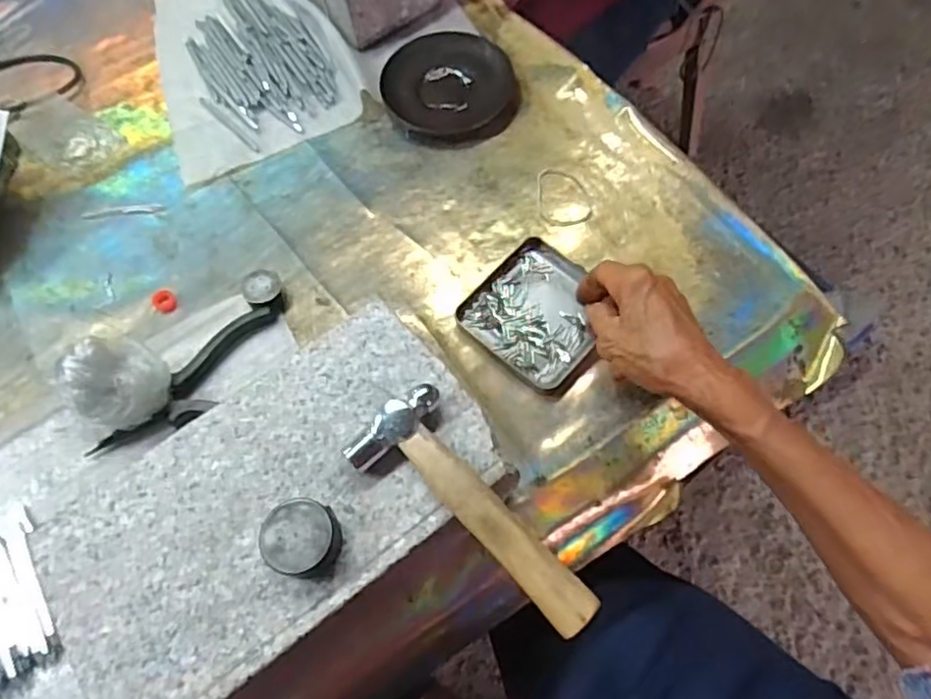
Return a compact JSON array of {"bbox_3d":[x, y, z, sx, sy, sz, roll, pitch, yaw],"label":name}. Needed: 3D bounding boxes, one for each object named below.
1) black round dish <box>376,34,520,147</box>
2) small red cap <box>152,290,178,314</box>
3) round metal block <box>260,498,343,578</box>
[{"bbox_3d":[-0.013,-0.239,0.577,0.116,0.018,0.117,-1,65,3],"label":"black round dish"},{"bbox_3d":[-0.237,-0.038,0.497,0.018,0.007,0.018,0,65,1],"label":"small red cap"},{"bbox_3d":[-0.085,0.098,0.330,0.037,0.021,0.036,-1,65,3],"label":"round metal block"}]

